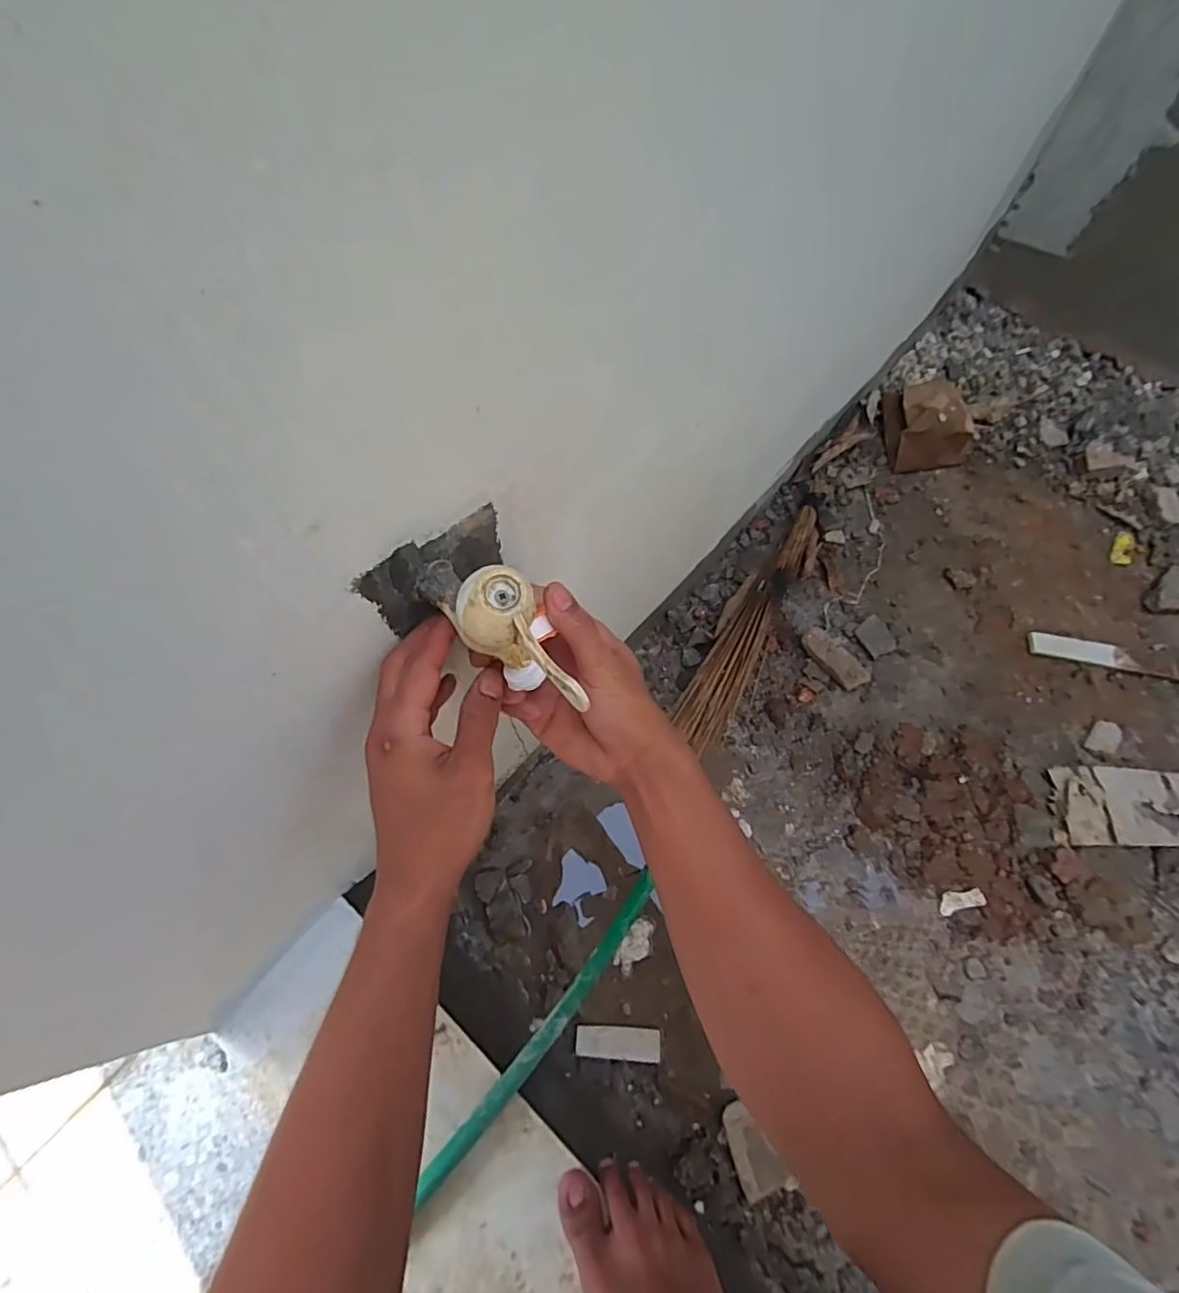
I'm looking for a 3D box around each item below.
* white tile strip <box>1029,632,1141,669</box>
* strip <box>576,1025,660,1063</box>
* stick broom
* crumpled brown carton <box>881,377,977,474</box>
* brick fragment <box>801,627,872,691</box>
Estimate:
[{"bbox_3d":[0.767,0.005,0.915,0.179,0.013,0.036,10,87,-7],"label":"white tile strip"},{"bbox_3d":[0.036,0.485,0.721,0.101,0.014,0.033,4,69,1],"label":"strip"},{"bbox_3d":[0.253,-0.040,0.898,0.077,0.058,0.447,31,72,10],"label":"stick broom"},{"bbox_3d":[0.608,-0.398,1.046,0.153,0.059,0.158,-4,69,-2],"label":"crumpled brown carton"},{"bbox_3d":[0.368,0.018,0.886,0.049,0.028,0.110,-40,75,-14],"label":"brick fragment"}]

